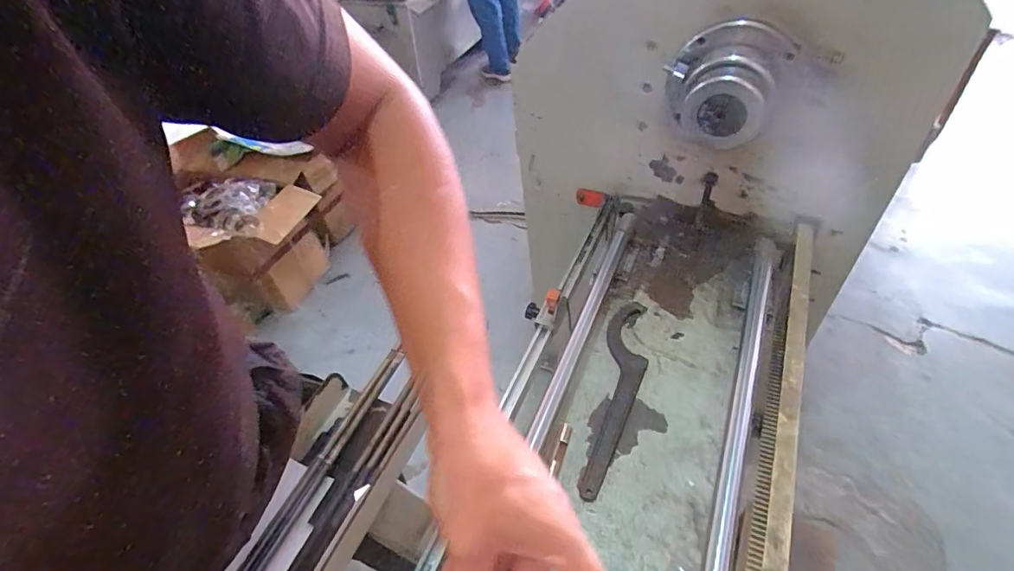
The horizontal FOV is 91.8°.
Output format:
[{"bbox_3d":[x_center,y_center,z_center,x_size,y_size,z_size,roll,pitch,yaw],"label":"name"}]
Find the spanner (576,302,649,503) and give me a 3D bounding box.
[{"bbox_3d":[0.165,0.157,0.726,0.061,0.006,0.321,8,54,16],"label":"spanner"}]

